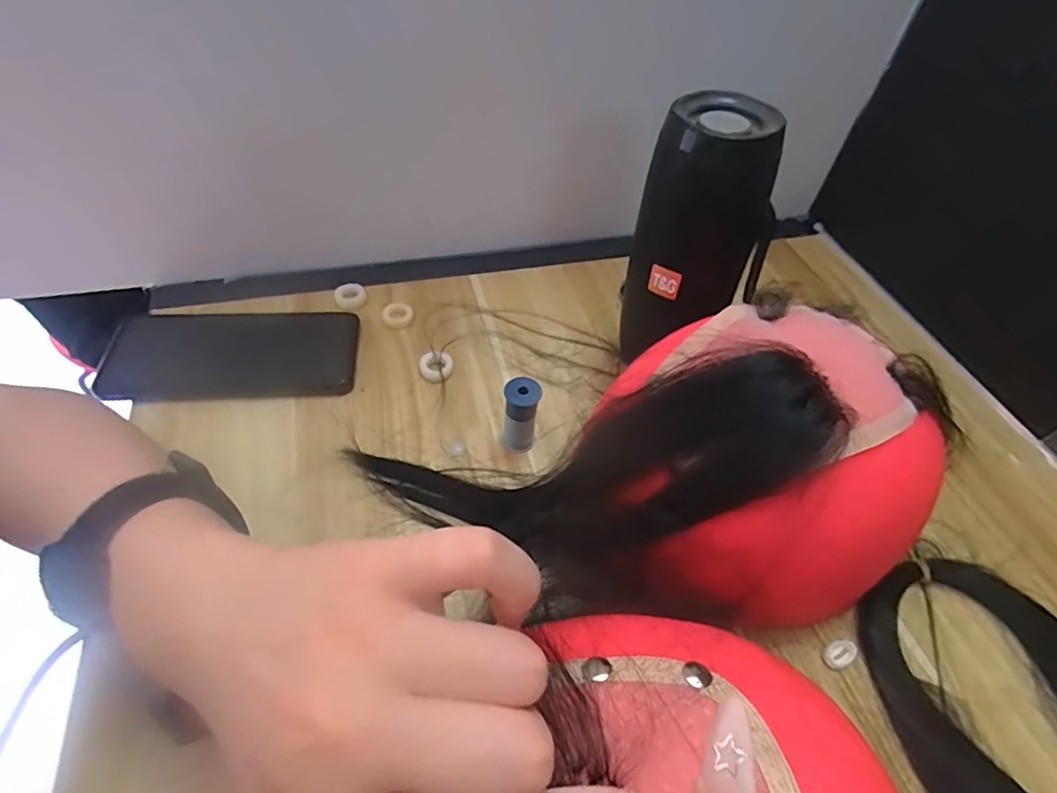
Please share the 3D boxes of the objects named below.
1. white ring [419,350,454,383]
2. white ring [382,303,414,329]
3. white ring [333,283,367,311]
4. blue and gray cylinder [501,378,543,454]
[{"bbox_3d":[-0.065,-0.022,0.398,0.023,0.004,0.025,3,50,-3],"label":"white ring"},{"bbox_3d":[-0.099,-0.062,0.428,0.023,0.008,0.024,3,50,-3],"label":"white ring"},{"bbox_3d":[-0.139,-0.078,0.439,0.023,0.007,0.025,3,50,-3],"label":"white ring"},{"bbox_3d":[-0.005,0.012,0.350,0.021,0.050,0.018,11,50,4],"label":"blue and gray cylinder"}]

